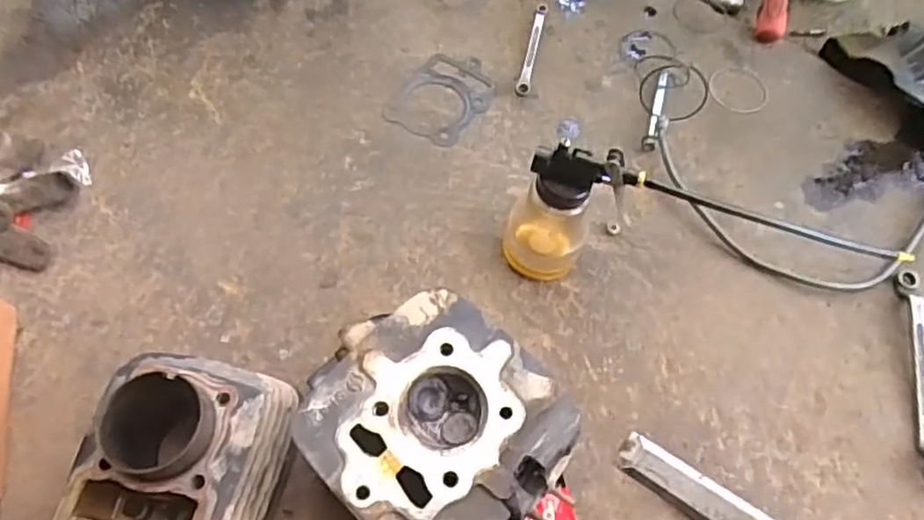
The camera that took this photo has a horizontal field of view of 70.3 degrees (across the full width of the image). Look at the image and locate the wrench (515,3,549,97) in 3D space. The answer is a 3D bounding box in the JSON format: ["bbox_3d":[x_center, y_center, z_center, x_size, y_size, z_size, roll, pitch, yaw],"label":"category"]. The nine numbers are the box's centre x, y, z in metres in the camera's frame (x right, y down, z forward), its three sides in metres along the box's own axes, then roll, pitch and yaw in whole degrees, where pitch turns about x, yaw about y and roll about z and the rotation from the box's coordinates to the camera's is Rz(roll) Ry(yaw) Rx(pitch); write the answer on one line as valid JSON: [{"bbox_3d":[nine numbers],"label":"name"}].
[{"bbox_3d":[0.079,-0.235,0.715,0.014,0.006,0.142,13,62,4],"label":"wrench"}]

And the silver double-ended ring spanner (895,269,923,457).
[{"bbox_3d":[0.390,0.091,0.552,0.019,0.016,0.194,12,62,3],"label":"silver double-ended ring spanner"}]

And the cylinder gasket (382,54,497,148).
[{"bbox_3d":[-0.016,-0.170,0.681,0.085,0.004,0.117,31,65,9],"label":"cylinder gasket"}]

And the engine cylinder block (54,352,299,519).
[{"bbox_3d":[-0.196,0.143,0.466,0.127,0.090,0.145,10,63,3],"label":"engine cylinder block"}]

